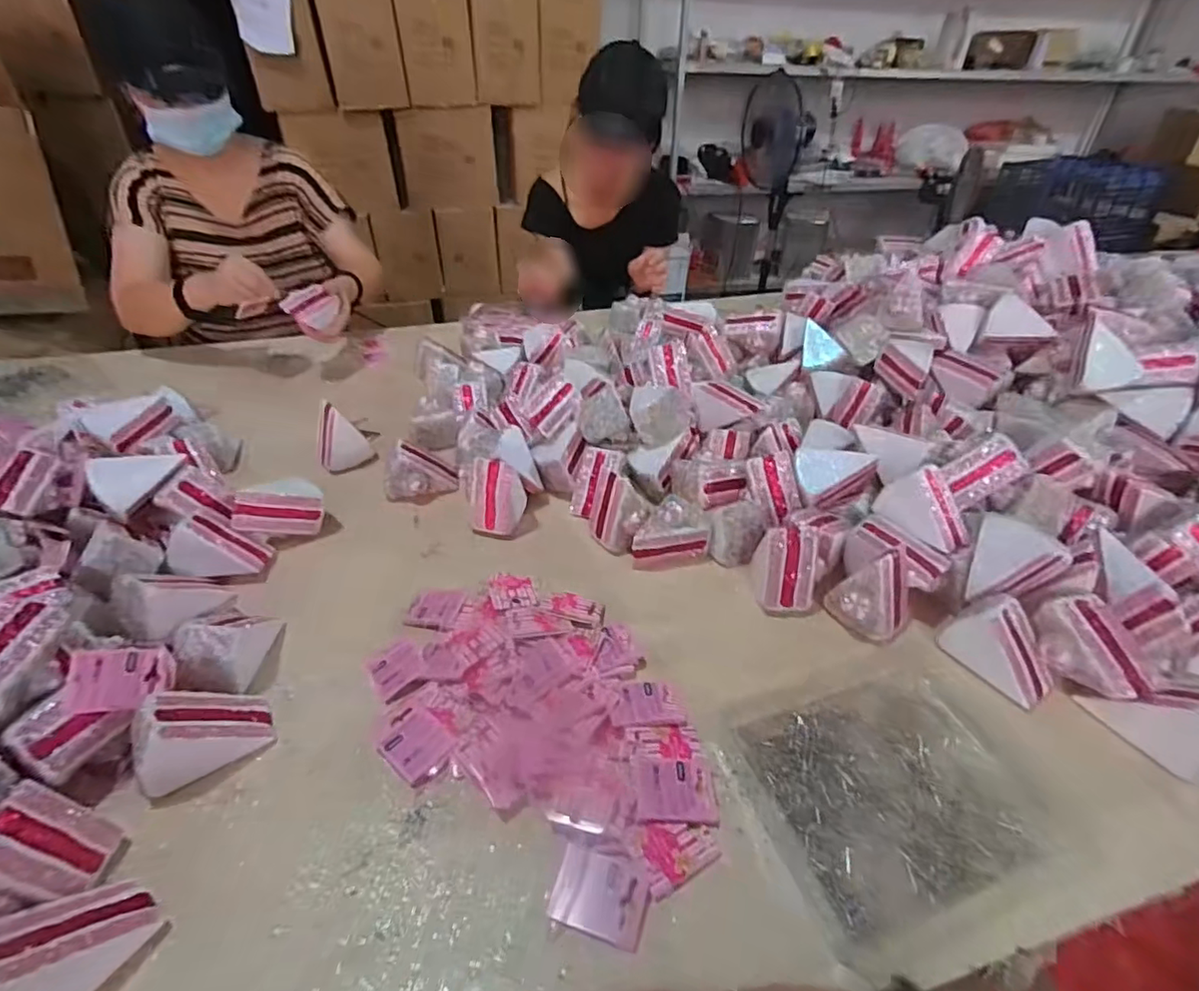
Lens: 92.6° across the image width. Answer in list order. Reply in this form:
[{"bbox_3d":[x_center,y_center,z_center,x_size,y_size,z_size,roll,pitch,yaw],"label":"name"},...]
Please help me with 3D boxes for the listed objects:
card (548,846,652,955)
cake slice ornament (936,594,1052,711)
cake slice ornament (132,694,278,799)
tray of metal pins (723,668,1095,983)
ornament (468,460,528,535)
[{"bbox_3d":[0.001,0.275,0.395,0.063,0.005,0.047,6,50,19],"label":"card"},{"bbox_3d":[0.375,0.137,0.529,0.057,0.062,0.088,-23,43,-29],"label":"cake slice ornament"},{"bbox_3d":[-0.315,0.183,0.455,0.086,0.062,0.061,-16,40,-22],"label":"cake slice ornament"},{"bbox_3d":[0.232,0.238,0.458,0.214,0.016,0.190,-11,38,-16],"label":"tray of metal pins"},{"bbox_3d":[-0.120,0.000,0.671,0.064,0.081,0.045,-2,37,-5],"label":"ornament"}]

